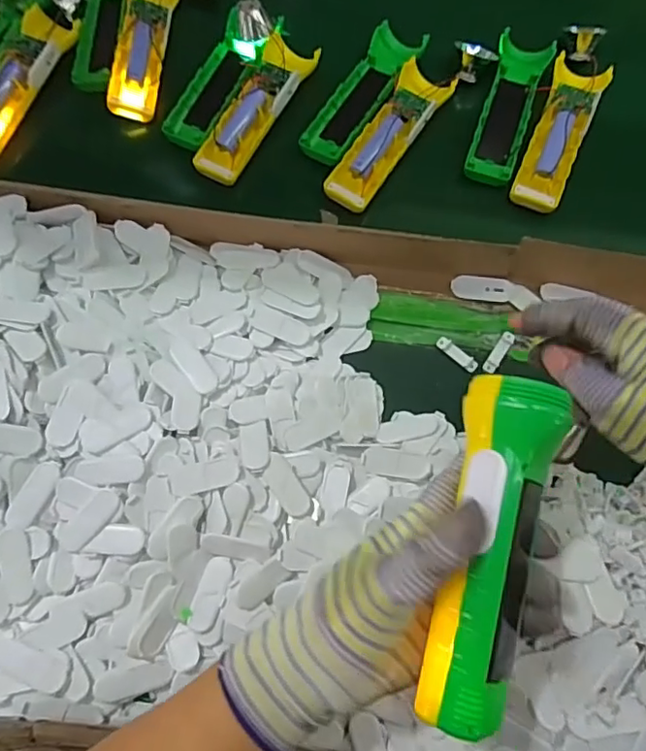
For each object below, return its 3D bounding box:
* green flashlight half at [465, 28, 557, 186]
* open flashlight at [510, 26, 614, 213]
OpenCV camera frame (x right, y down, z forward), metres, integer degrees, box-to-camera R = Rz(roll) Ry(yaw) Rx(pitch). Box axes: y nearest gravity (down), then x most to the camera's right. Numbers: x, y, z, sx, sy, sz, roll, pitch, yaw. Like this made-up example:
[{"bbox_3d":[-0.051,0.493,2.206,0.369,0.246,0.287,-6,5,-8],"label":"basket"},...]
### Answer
[{"bbox_3d":[0.173,-0.249,0.531,0.045,0.024,0.153,17,71,7],"label":"green flashlight half"},{"bbox_3d":[0.225,-0.244,0.519,0.046,0.031,0.205,22,72,8],"label":"open flashlight"}]

